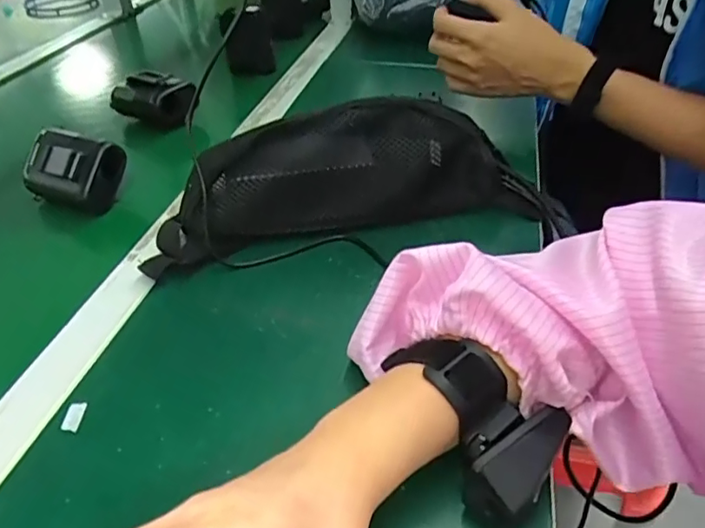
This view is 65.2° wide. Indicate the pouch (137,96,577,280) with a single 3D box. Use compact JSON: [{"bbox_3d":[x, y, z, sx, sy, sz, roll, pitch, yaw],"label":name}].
[{"bbox_3d":[0.006,-0.070,0.454,0.334,0.099,0.066,-8,40,-10],"label":"pouch"}]

